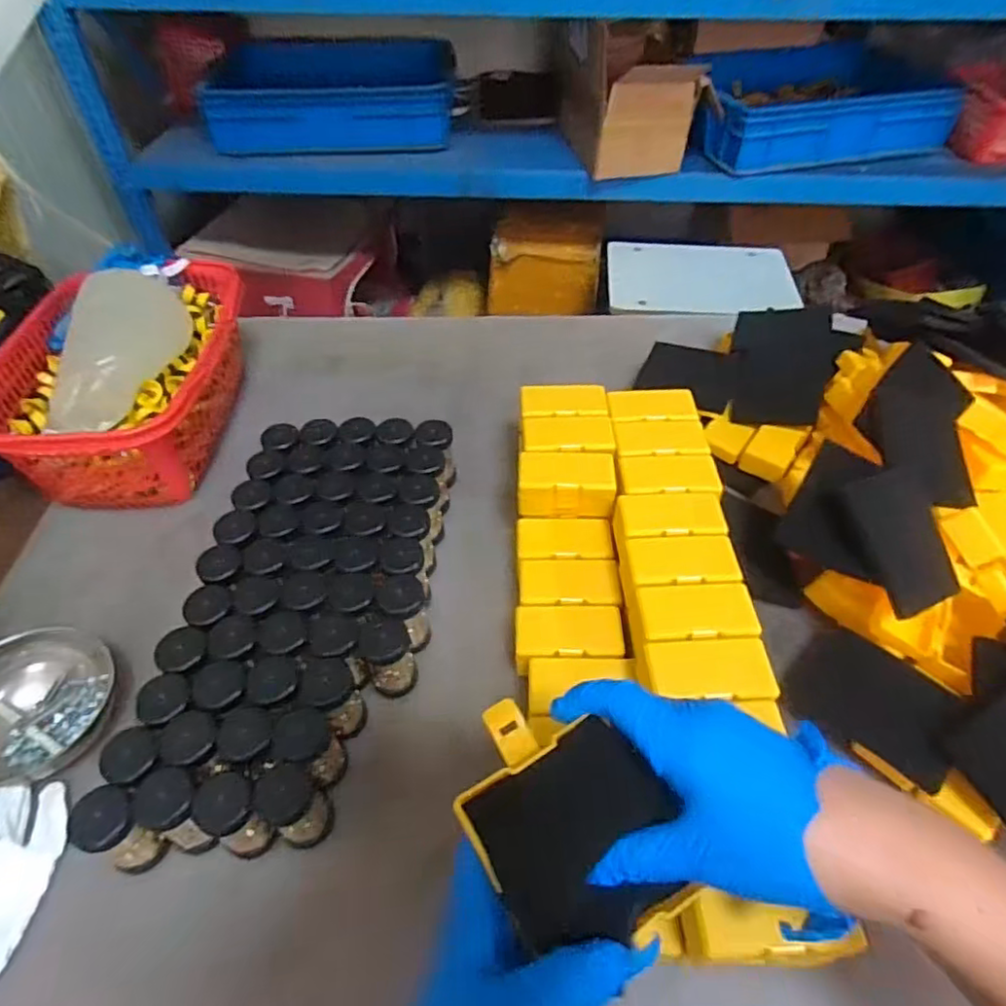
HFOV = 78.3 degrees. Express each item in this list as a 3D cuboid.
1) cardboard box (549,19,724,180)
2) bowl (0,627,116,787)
[{"bbox_3d":[0.250,-0.808,1.203,0.241,0.214,0.287,-10,50,-8],"label":"cardboard box"},{"bbox_3d":[-0.340,0.147,0.440,0.105,0.045,0.115,0,50,0],"label":"bowl"}]

